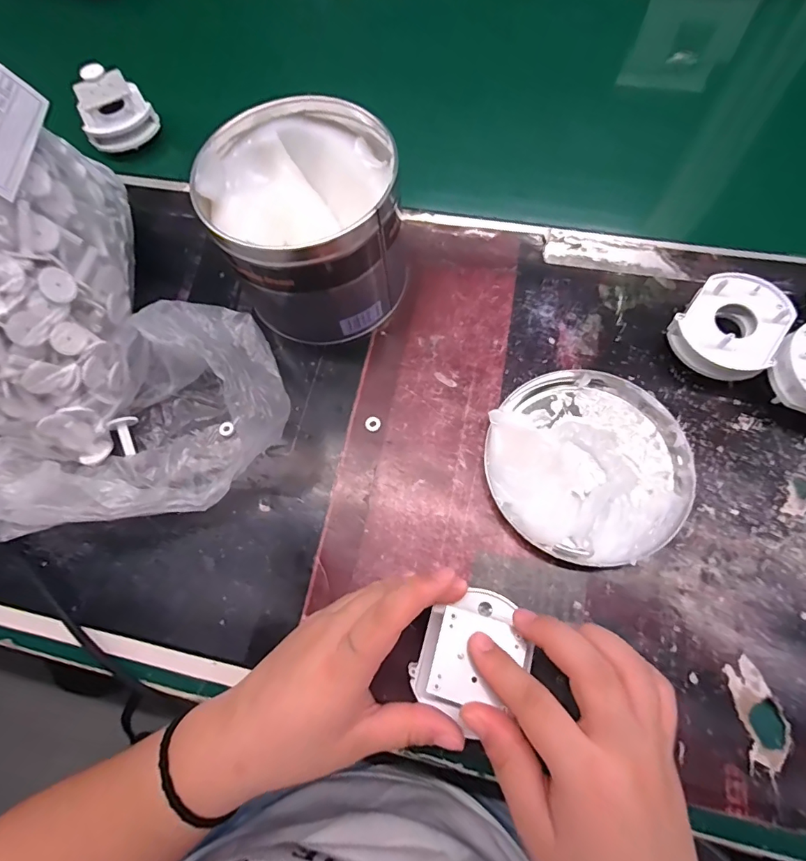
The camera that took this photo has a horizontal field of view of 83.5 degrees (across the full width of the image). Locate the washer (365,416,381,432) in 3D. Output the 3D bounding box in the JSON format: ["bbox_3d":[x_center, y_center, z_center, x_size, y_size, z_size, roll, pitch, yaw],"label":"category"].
[{"bbox_3d":[-0.021,-0.005,0.319,0.011,0.004,0.011,-1,71,2],"label":"washer"}]

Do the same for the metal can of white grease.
[{"bbox_3d":[-0.064,-0.143,0.322,0.124,0.098,0.119,-1,69,3],"label":"metal can of white grease"}]

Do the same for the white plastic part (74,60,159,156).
[{"bbox_3d":[-0.271,-0.303,0.424,0.062,0.041,0.060,-26,70,-7],"label":"white plastic part"}]

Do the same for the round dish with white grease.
[{"bbox_3d":[0.120,0.019,0.291,0.124,0.027,0.128,-1,69,3],"label":"round dish with white grease"}]

